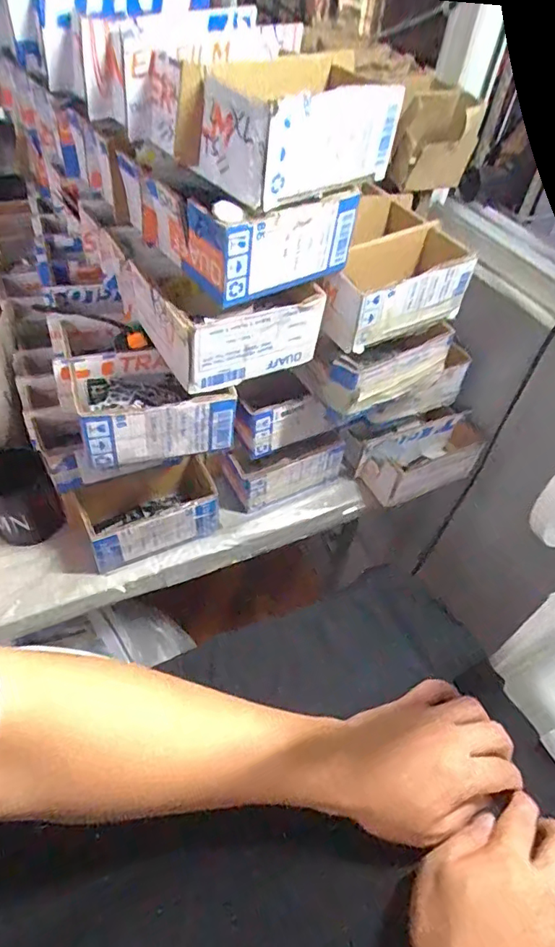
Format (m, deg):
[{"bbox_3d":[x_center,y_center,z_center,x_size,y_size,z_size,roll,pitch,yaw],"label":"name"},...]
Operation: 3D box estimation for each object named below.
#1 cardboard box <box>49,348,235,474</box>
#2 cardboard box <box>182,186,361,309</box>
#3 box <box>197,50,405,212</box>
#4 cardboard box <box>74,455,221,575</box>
[{"bbox_3d":[-0.135,-0.072,0.543,0.158,0.067,0.105,-14,52,-18],"label":"cardboard box"},{"bbox_3d":[-0.011,-0.215,0.487,0.150,0.092,0.093,-29,58,-28],"label":"cardboard box"},{"bbox_3d":[0.023,-0.288,0.437,0.165,0.074,0.082,-32,59,-29],"label":"box"},{"bbox_3d":[-0.155,0.047,0.656,0.170,0.081,0.088,-20,54,-22],"label":"cardboard box"}]

